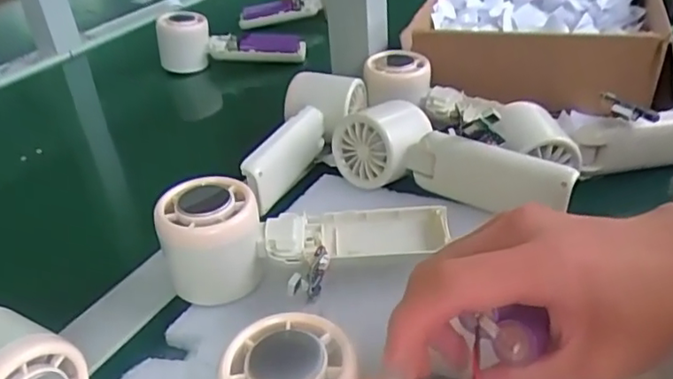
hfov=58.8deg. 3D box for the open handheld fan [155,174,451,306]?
[{"bbox_3d":[-0.016,0.028,0.339,0.161,0.056,0.059,-4,36,3],"label":"open handheld fan"}]

